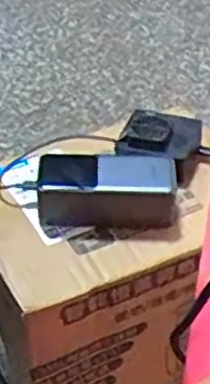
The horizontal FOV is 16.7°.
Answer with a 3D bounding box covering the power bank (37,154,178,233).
[{"bbox_3d":[0.001,-0.001,0.692,0.128,0.053,0.067,-2,43,-1],"label":"power bank"}]

